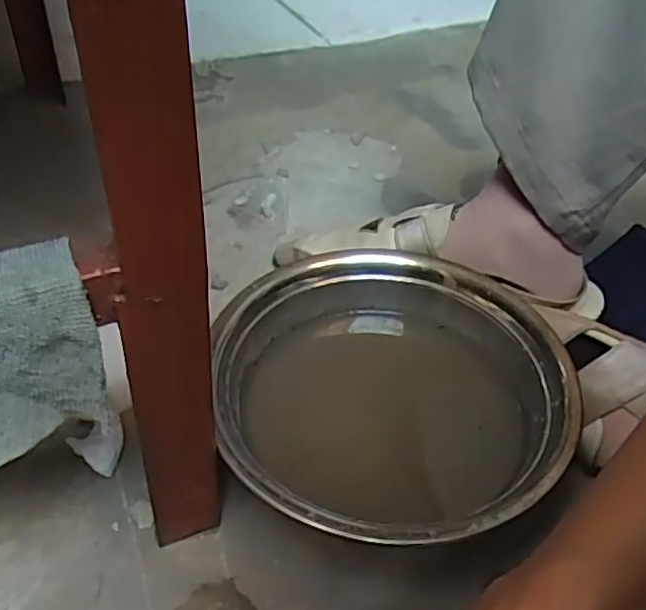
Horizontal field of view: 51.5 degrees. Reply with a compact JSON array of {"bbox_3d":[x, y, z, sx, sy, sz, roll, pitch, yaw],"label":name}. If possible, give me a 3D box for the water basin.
[{"bbox_3d":[0.045,0.066,0.455,0.221,0.078,0.231,2,42,-2],"label":"water basin"}]

